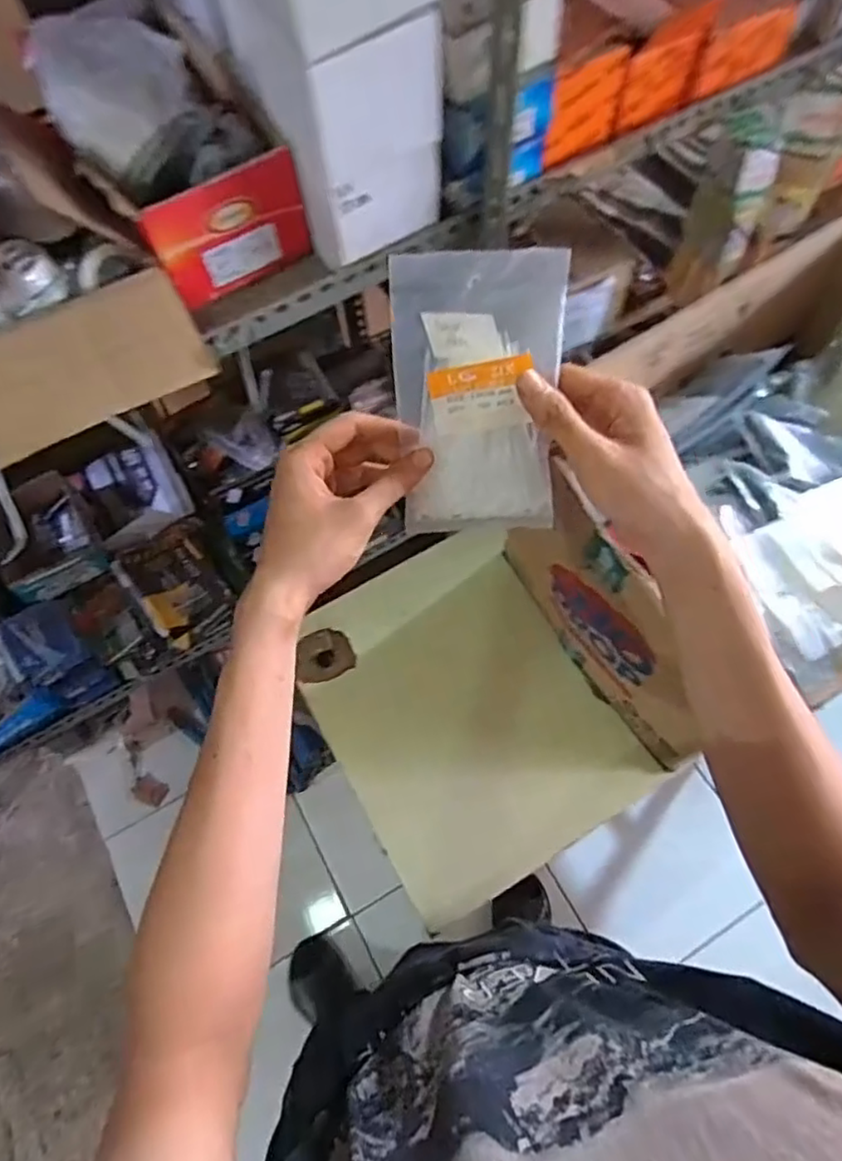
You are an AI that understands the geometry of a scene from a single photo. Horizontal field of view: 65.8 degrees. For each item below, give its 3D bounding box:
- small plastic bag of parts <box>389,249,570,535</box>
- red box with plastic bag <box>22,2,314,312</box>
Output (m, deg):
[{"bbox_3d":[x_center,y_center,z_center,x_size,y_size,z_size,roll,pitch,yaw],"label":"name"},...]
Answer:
[{"bbox_3d":[0.035,-0.103,0.383,0.093,0.158,0.009,-2,30,2],"label":"small plastic bag of parts"},{"bbox_3d":[-0.240,-0.420,0.623,0.165,0.157,0.243,-30,68,-11],"label":"red box with plastic bag"}]

